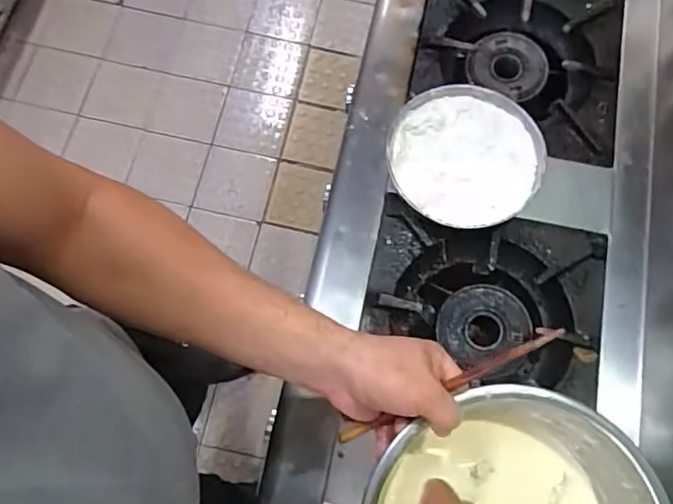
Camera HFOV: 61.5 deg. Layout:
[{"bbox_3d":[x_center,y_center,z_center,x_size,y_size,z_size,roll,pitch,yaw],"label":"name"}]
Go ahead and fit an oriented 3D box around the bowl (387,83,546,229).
[{"bbox_3d":[0.172,-0.129,0.765,0.197,0.043,0.186,0,72,-1],"label":"bowl"}]

